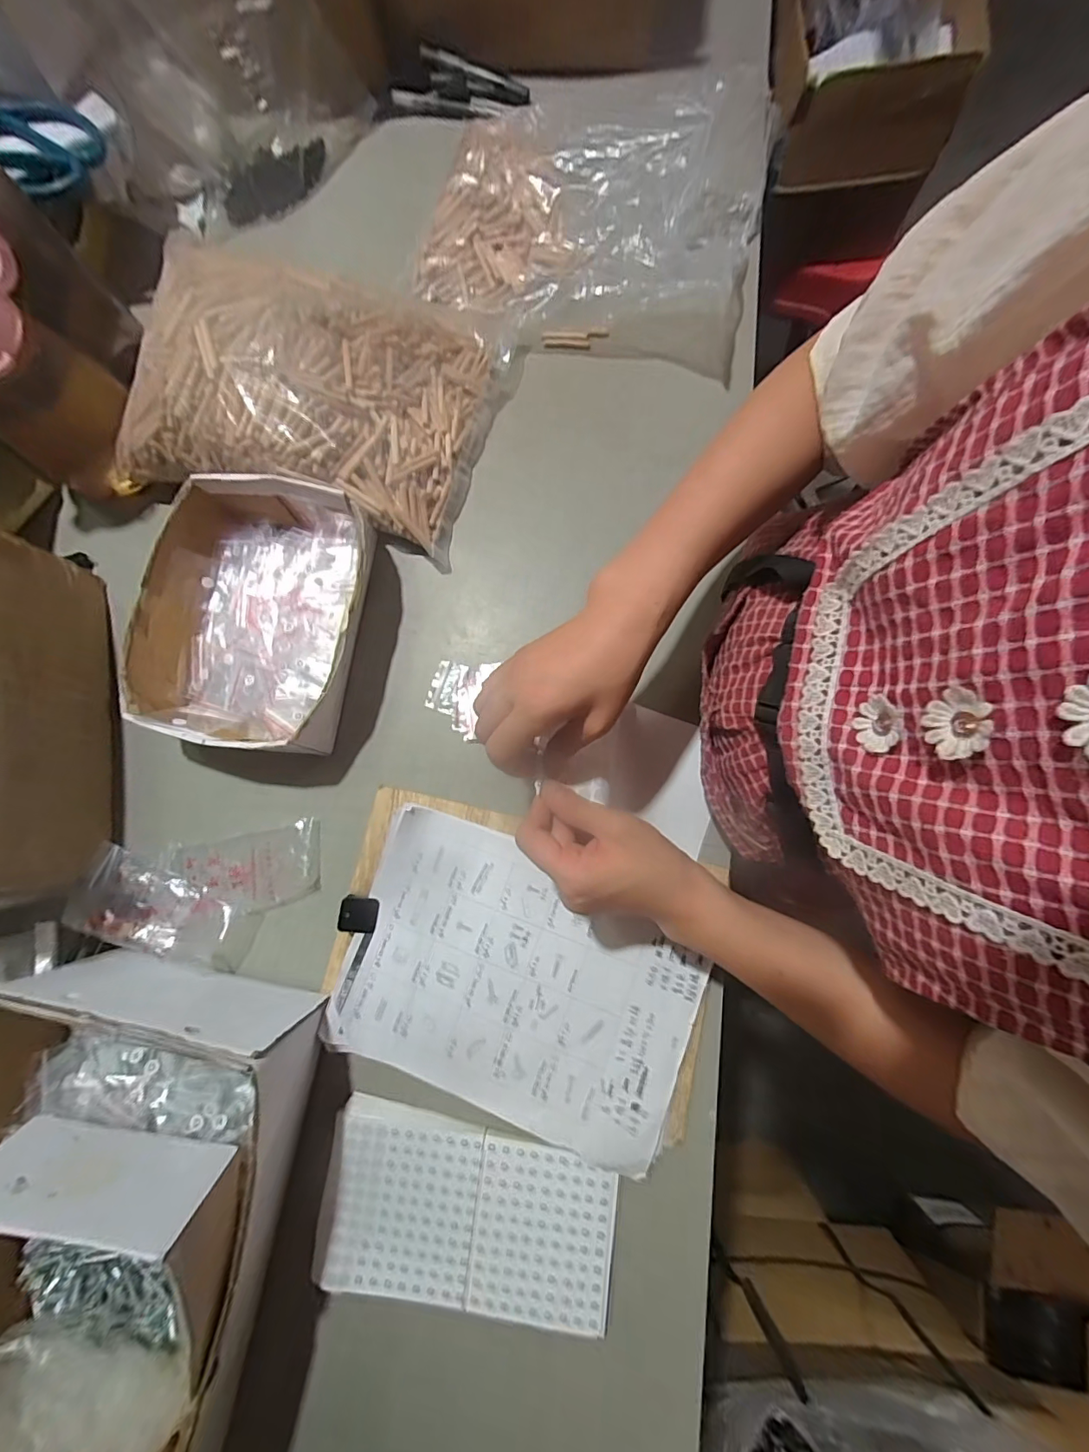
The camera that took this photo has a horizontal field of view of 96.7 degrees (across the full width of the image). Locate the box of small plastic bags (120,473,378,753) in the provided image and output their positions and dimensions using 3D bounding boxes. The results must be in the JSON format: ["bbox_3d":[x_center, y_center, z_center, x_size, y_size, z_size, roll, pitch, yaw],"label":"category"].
[{"bbox_3d":[-0.262,-0.101,0.446,0.196,0.059,0.238,6,79,3],"label":"box of small plastic bags"}]

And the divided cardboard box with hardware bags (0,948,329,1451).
[{"bbox_3d":[-0.307,0.351,0.330,0.220,0.122,0.322,6,82,4],"label":"divided cardboard box with hardware bags"}]

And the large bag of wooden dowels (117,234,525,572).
[{"bbox_3d":[-0.219,-0.332,0.471,0.322,0.089,0.246,18,80,5],"label":"large bag of wooden dowels"}]

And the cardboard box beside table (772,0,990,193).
[{"bbox_3d":[0.468,-0.984,0.712,0.234,0.137,0.333,1,82,3],"label":"cardboard box beside table"}]

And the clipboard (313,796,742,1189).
[{"bbox_3d":[-0.023,0.208,0.414,0.332,0.018,0.218,21,80,5],"label":"clipboard"}]

